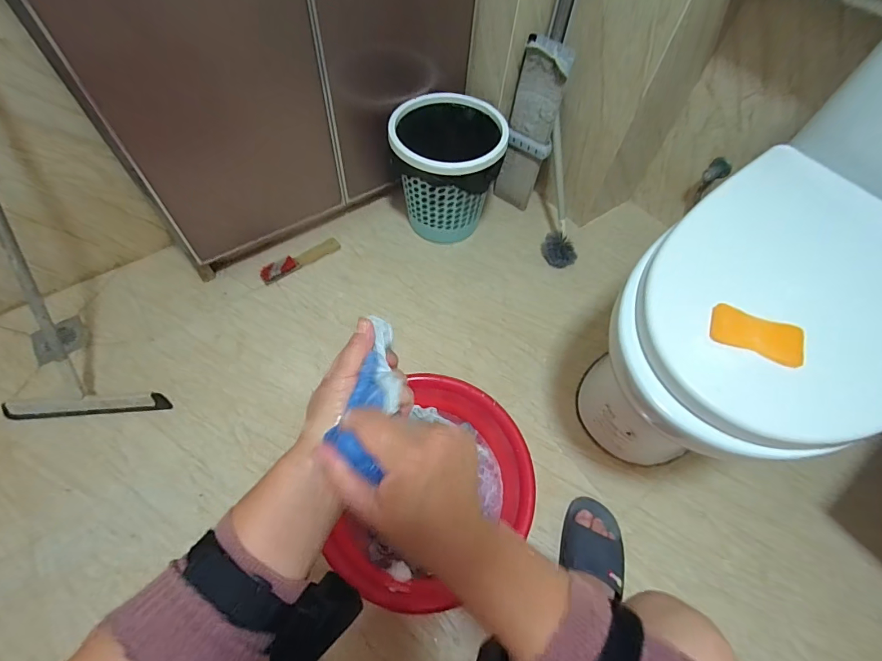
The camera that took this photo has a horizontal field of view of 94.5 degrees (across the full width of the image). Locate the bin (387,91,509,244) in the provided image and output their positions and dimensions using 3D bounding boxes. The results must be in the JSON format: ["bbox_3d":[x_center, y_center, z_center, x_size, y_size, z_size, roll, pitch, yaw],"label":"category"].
[{"bbox_3d":[0.012,-0.392,1.039,0.246,0.276,0.232,3,59,-3],"label":"bin"}]

